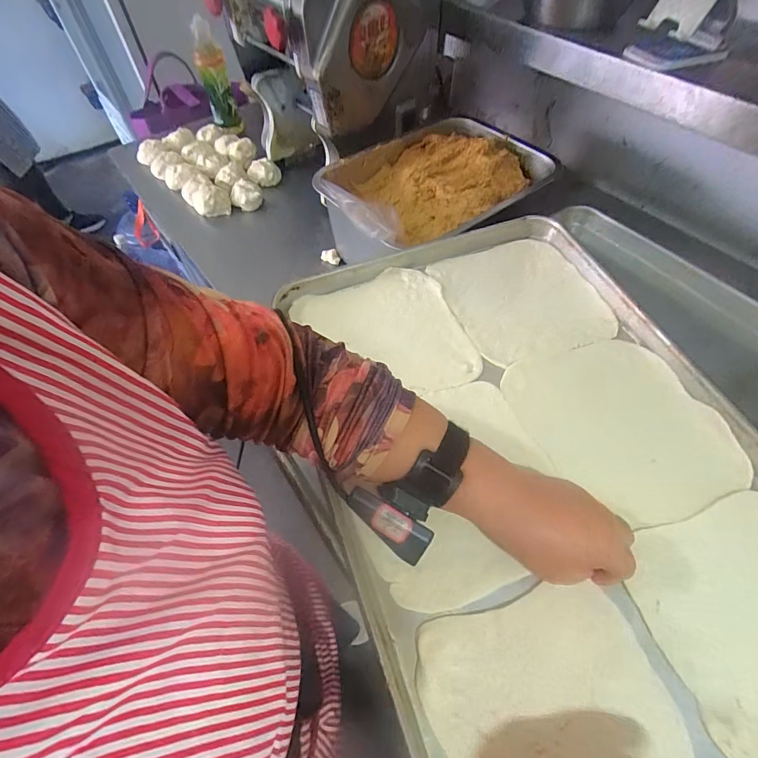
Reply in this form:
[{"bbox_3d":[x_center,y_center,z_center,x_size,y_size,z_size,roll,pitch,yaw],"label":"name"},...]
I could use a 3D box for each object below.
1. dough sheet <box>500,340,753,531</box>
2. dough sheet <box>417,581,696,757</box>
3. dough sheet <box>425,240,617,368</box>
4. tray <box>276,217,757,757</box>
[{"bbox_3d":[0.252,0.045,0.423,0.181,0.010,0.201,-20,60,-12],"label":"dough sheet"},{"bbox_3d":[0.132,0.257,0.290,0.170,0.011,0.179,-16,59,-10],"label":"dough sheet"},{"bbox_3d":[0.184,-0.109,0.519,0.190,0.005,0.187,-16,59,-9],"label":"dough sheet"},{"bbox_3d":[0.151,0.073,0.396,0.402,0.035,0.593,-18,60,-11],"label":"tray"}]

